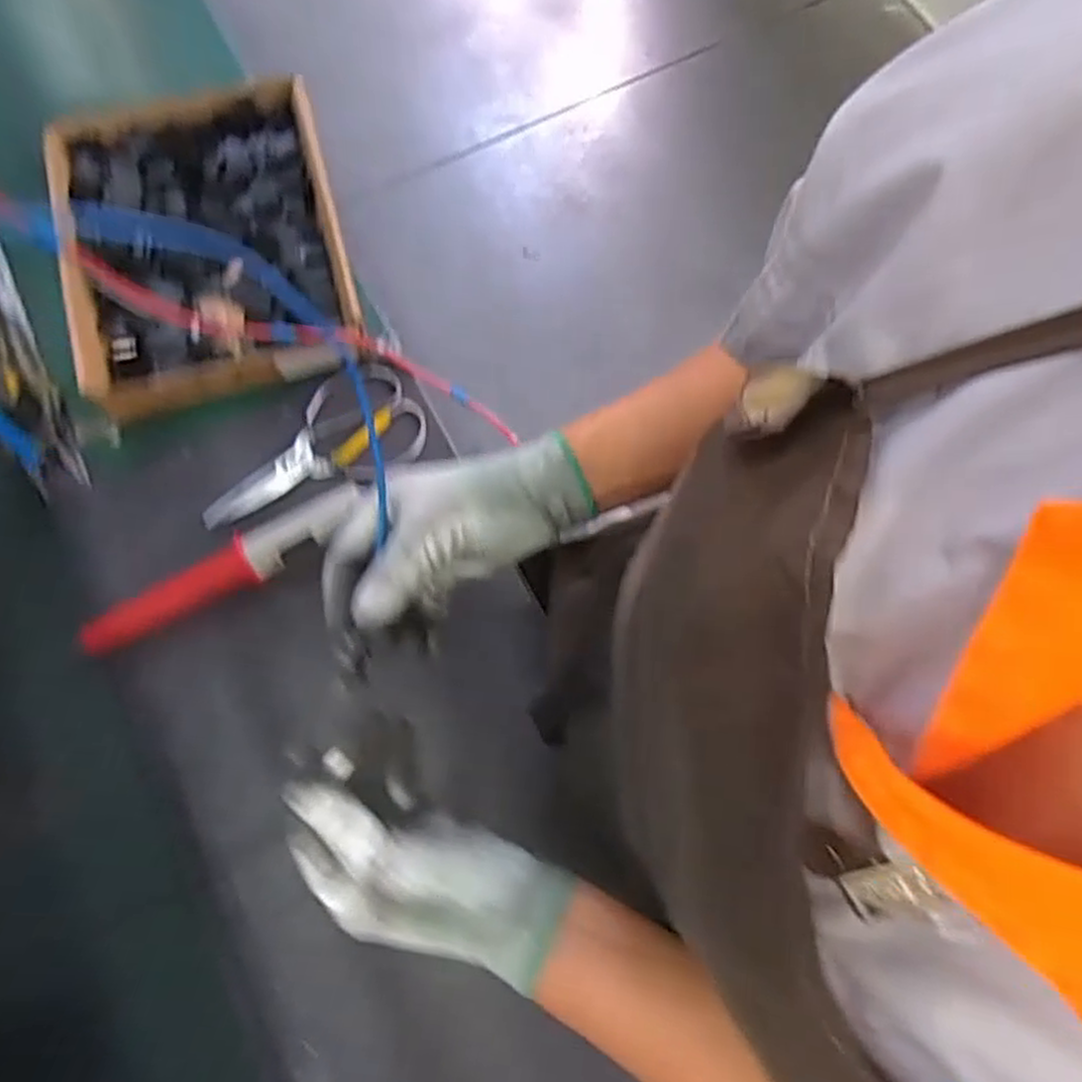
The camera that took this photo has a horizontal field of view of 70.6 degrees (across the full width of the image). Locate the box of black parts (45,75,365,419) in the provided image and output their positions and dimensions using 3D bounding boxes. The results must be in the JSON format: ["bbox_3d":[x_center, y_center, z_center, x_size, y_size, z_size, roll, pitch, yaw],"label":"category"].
[{"bbox_3d":[-0.314,-0.285,0.723,0.243,0.065,0.322,-15,74,-5],"label":"box of black parts"}]

